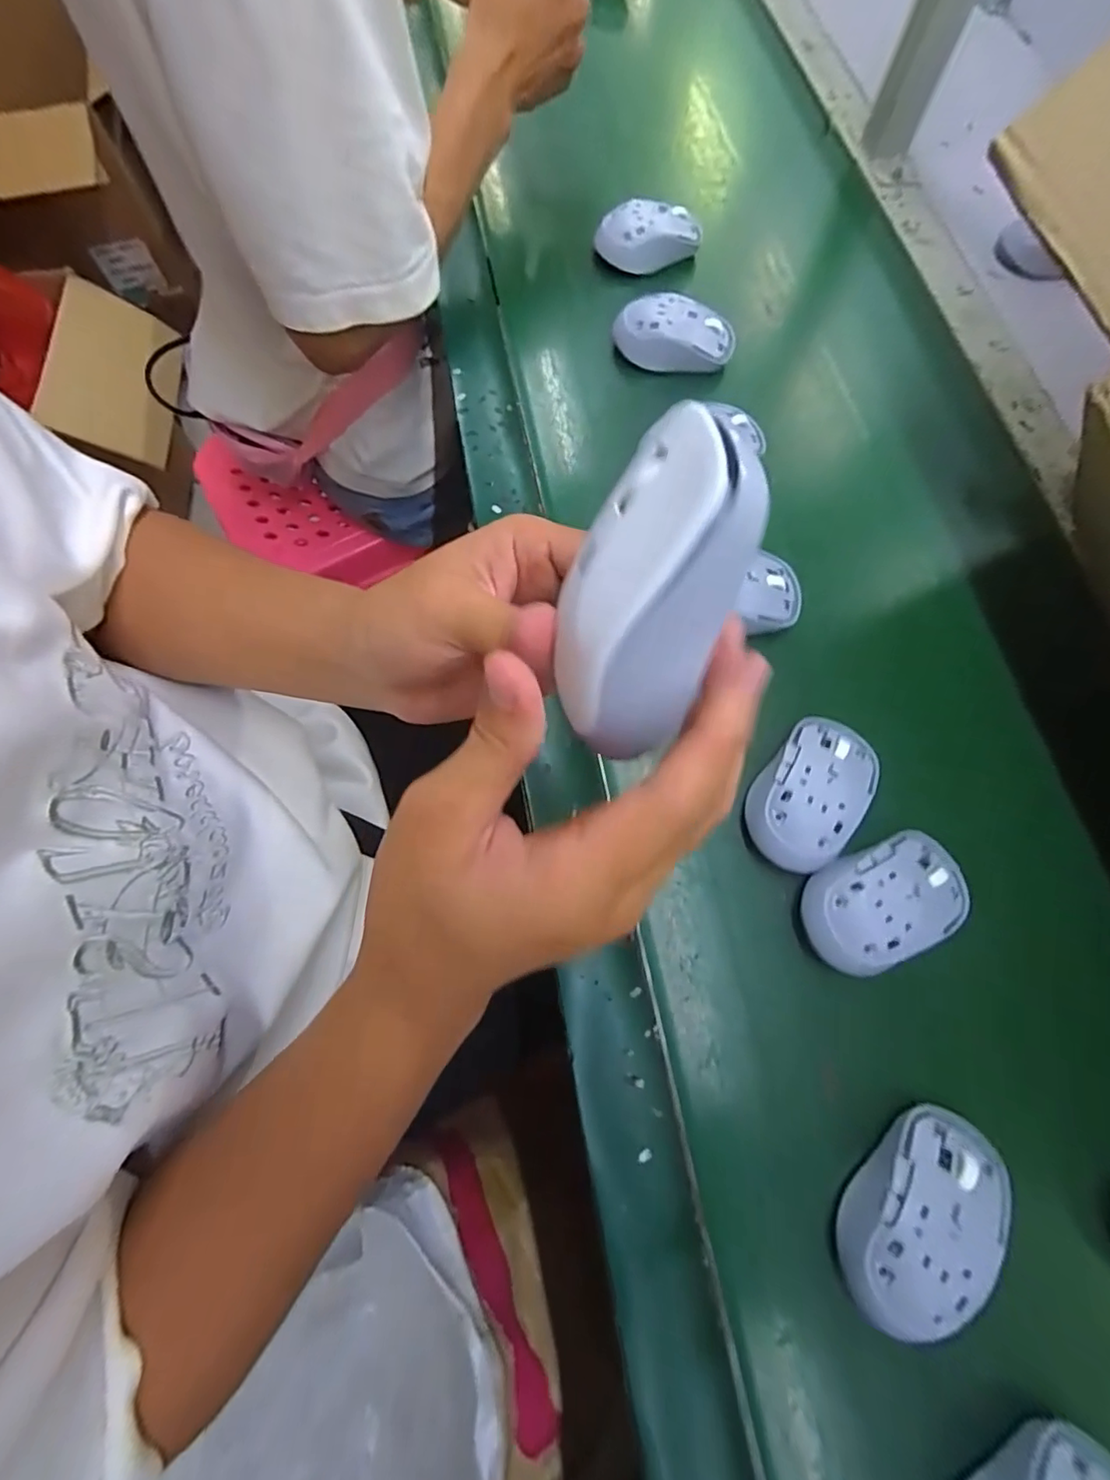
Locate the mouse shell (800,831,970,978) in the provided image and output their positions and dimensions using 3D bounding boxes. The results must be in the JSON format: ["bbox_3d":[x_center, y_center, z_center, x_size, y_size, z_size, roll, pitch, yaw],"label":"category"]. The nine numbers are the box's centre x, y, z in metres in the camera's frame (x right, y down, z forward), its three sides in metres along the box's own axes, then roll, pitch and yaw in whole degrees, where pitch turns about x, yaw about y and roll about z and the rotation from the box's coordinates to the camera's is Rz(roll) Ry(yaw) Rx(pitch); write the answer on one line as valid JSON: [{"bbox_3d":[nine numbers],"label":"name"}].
[{"bbox_3d":[0.193,0.098,0.341,0.102,0.040,0.064,-23,74,-8],"label":"mouse shell"}]

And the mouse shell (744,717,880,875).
[{"bbox_3d":[0.161,0.032,0.356,0.063,0.030,0.101,39,76,11],"label":"mouse shell"}]

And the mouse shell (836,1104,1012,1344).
[{"bbox_3d":[0.187,0.242,0.290,0.105,0.038,0.069,-39,77,-12],"label":"mouse shell"}]

